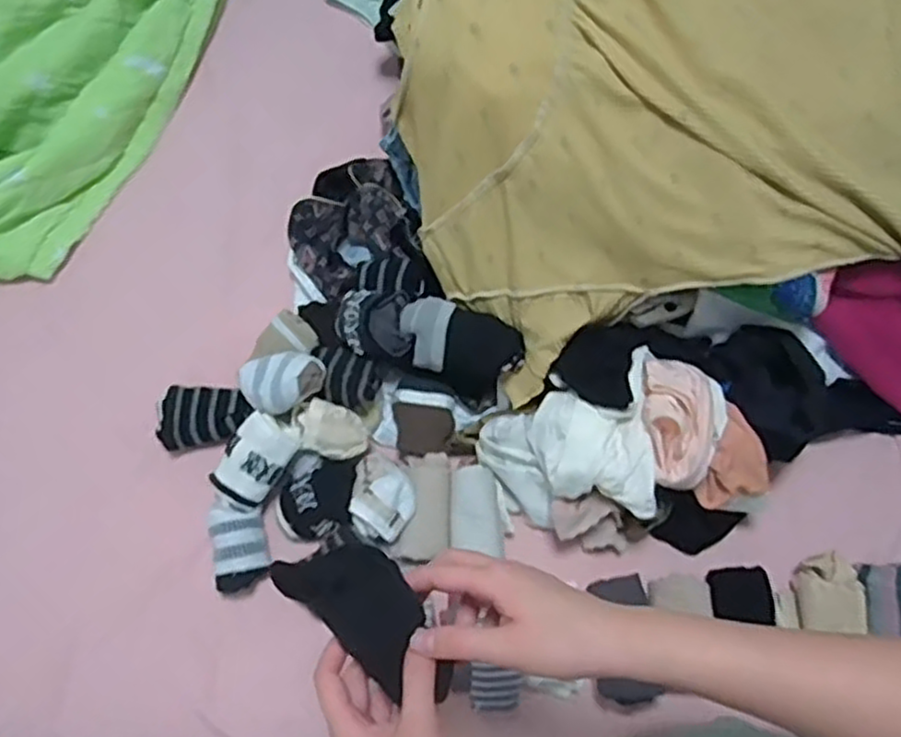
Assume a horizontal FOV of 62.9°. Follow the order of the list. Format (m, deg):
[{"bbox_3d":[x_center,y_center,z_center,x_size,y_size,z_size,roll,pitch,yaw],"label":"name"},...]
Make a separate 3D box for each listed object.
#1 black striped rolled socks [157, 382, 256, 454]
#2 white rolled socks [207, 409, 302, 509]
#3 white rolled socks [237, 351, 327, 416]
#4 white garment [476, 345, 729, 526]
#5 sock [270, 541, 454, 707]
[{"bbox_3d":[-0.255,0.046,0.768,0.091,0.026,0.064,-11,71,-6],"label":"black striped rolled socks"},{"bbox_3d":[-0.193,0.088,0.721,0.062,0.040,0.089,33,72,9],"label":"white rolled socks"},{"bbox_3d":[-0.164,0.012,0.710,0.083,0.044,0.057,-3,71,-4],"label":"white rolled socks"},{"bbox_3d":[0.155,0.079,0.718,0.223,0.113,0.148,-20,73,-9],"label":"white garment"},{"bbox_3d":[-0.045,0.140,0.425,0.115,0.025,0.052,41,74,11],"label":"sock"}]

